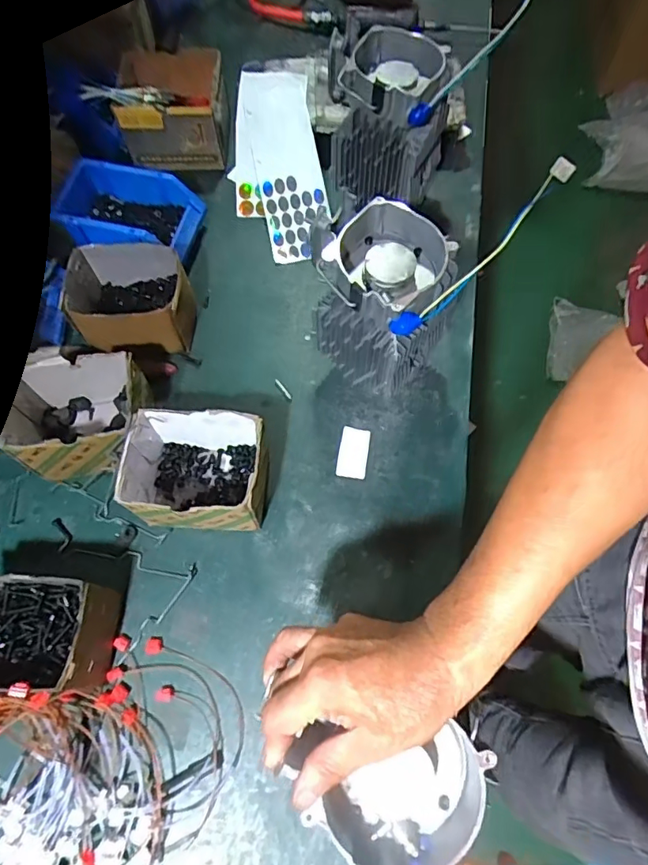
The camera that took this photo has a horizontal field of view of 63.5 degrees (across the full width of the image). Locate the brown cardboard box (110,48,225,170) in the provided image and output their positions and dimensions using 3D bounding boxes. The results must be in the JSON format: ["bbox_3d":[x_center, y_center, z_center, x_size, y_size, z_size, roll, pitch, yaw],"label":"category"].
[{"bbox_3d":[-0.216,-0.476,0.758,0.133,0.127,0.118,7,67,4],"label":"brown cardboard box"}]

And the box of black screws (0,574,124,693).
[{"bbox_3d":[-0.293,0.204,0.534,0.147,0.092,0.105,0,67,2],"label":"box of black screws"}]

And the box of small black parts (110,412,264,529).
[{"bbox_3d":[-0.139,0.047,0.592,0.143,0.105,0.115,0,67,2],"label":"box of small black parts"}]

